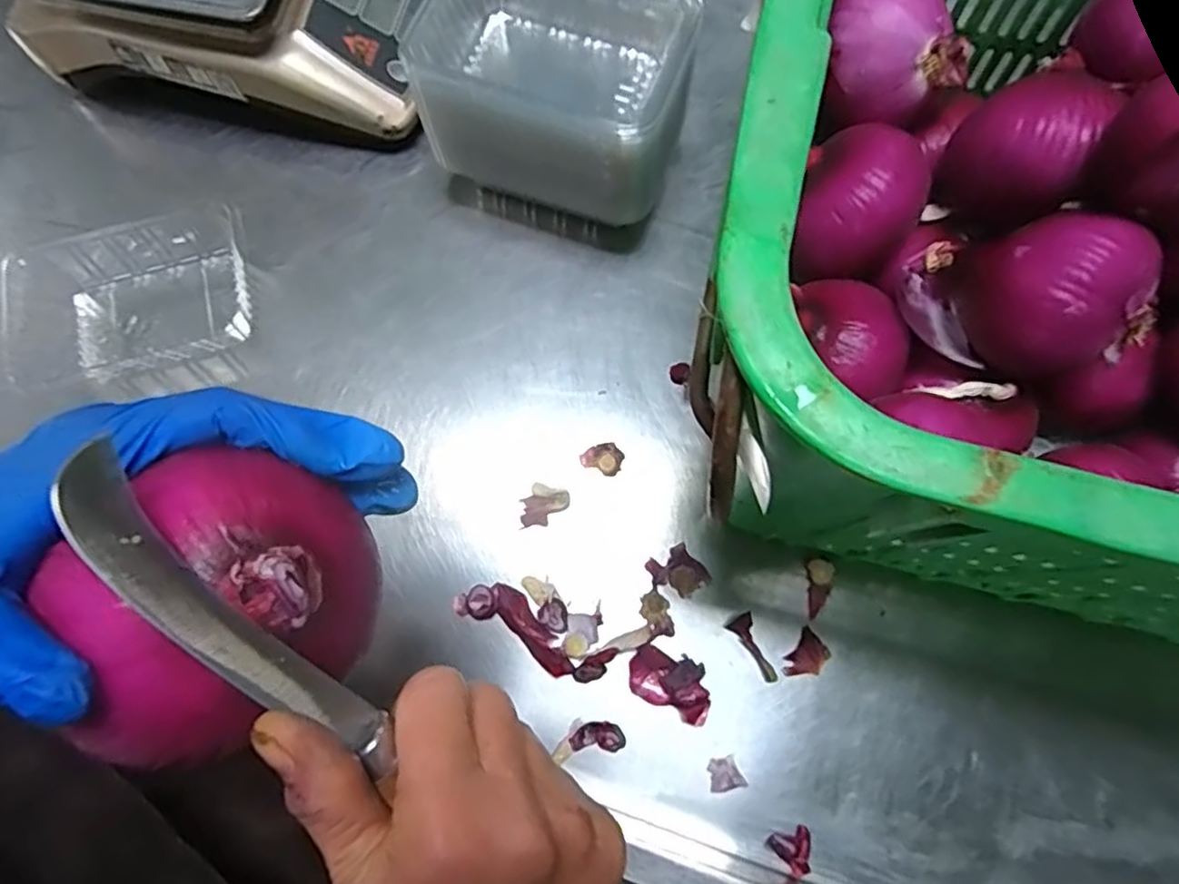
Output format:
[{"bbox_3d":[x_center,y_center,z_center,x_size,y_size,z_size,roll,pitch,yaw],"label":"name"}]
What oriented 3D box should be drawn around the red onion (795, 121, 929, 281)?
[{"bbox_3d":[0.174,-0.152,0.435,0.080,0.069,0.079,-1,75,2],"label":"red onion"}]

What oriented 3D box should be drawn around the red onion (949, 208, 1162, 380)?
[{"bbox_3d":[0.265,-0.085,0.380,0.075,0.066,0.085,-21,75,-4],"label":"red onion"}]

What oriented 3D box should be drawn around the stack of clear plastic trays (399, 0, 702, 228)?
[{"bbox_3d":[-0.023,-0.262,0.508,0.181,0.136,0.169,11,75,5],"label":"stack of clear plastic trays"}]

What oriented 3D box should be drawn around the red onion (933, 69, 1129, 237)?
[{"bbox_3d":[0.264,-0.179,0.412,0.070,0.076,0.073,-1,75,2],"label":"red onion"}]

